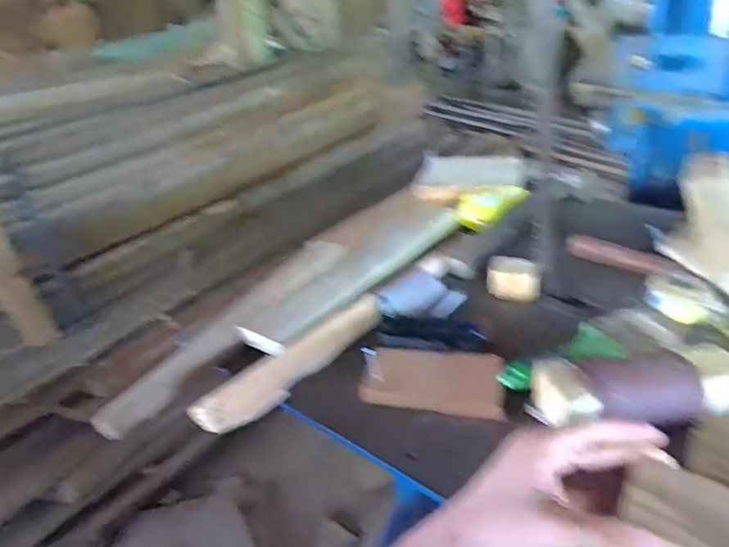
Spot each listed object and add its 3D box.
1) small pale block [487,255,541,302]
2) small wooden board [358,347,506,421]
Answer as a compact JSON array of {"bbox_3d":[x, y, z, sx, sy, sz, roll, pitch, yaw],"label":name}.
[{"bbox_3d":[0.190,0.008,0.657,0.064,0.048,0.031,5,32,19],"label":"small pale block"},{"bbox_3d":[0.069,0.104,0.517,0.135,0.009,0.070,7,46,5],"label":"small wooden board"}]

